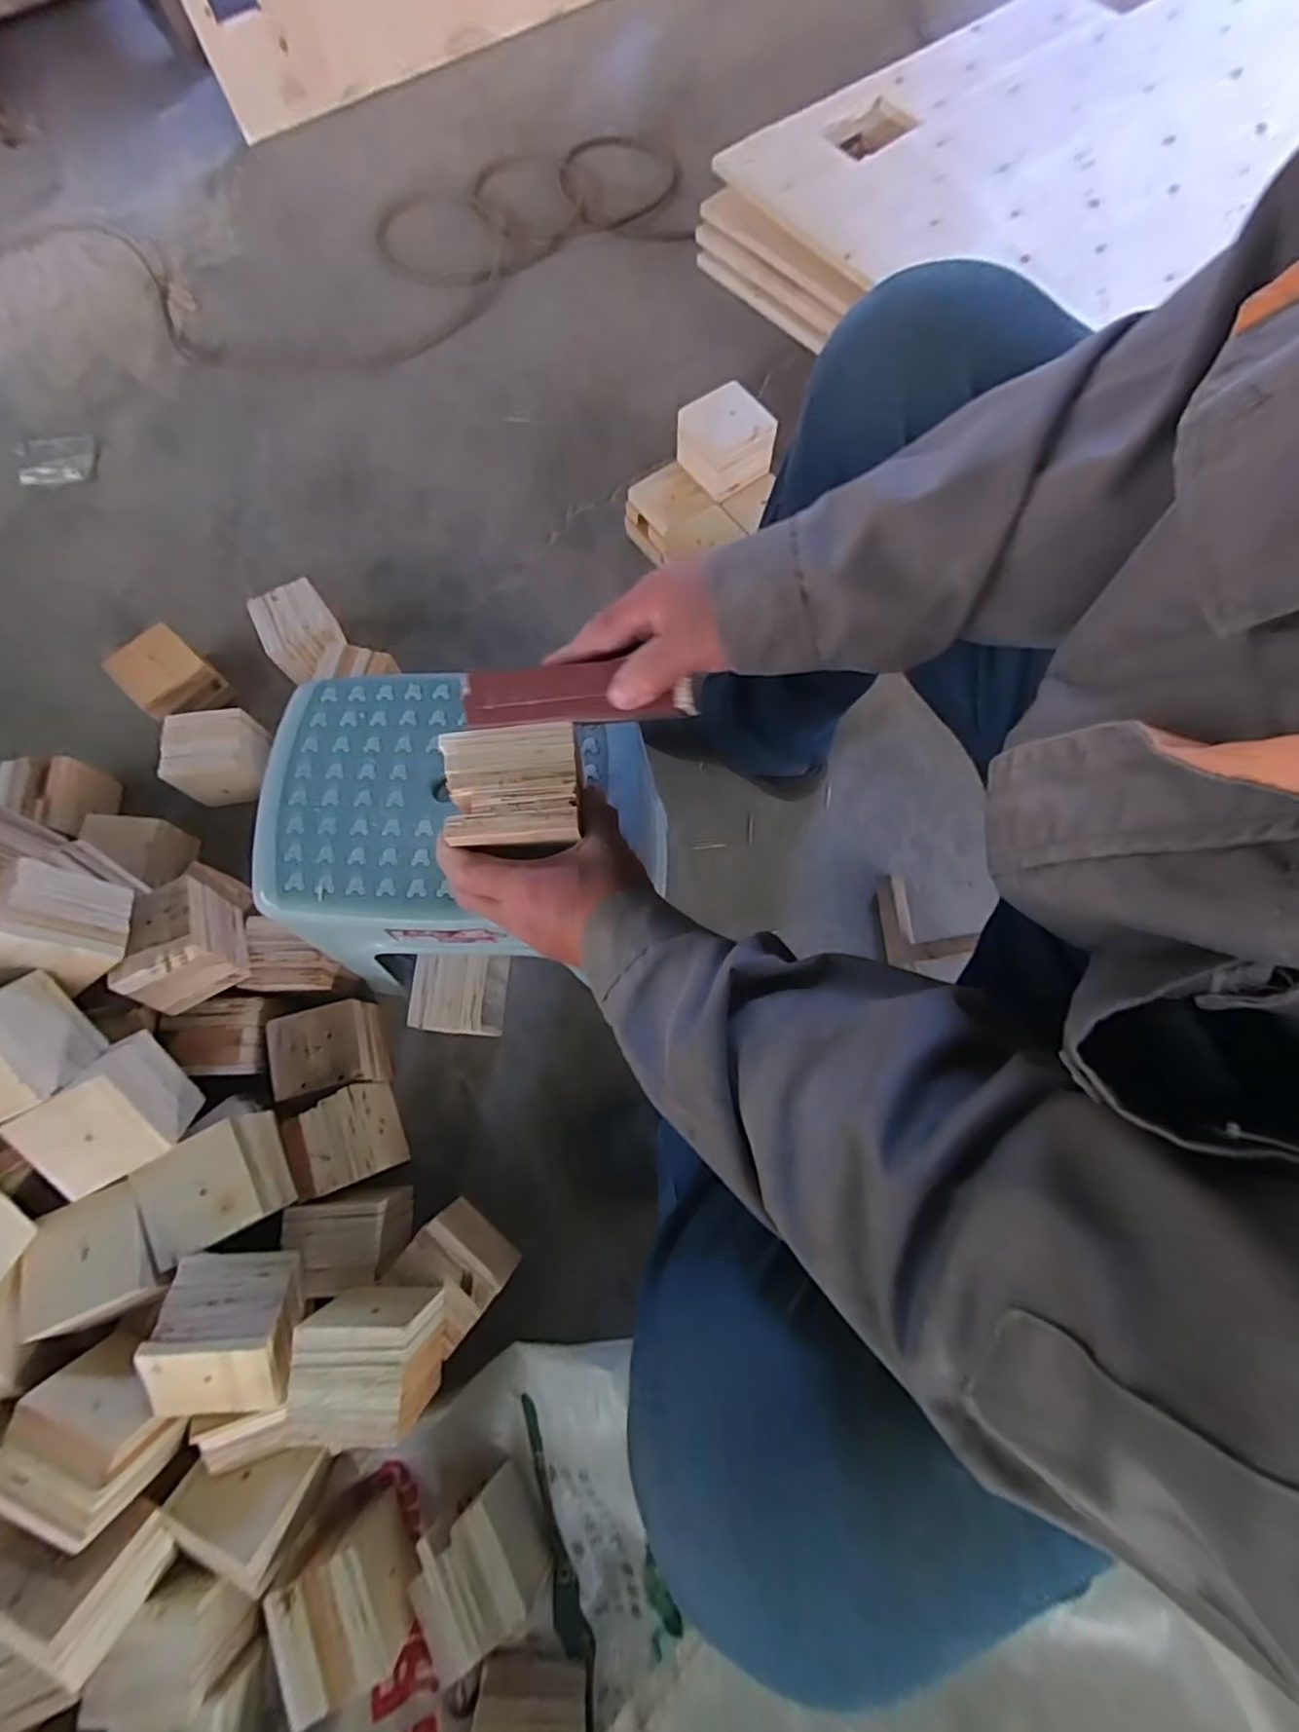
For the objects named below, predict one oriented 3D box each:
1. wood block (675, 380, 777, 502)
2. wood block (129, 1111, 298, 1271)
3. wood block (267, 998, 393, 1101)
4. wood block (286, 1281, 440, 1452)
[{"bbox_3d":[0.102,-0.559,0.869,0.100,0.073,0.103,-34,75,-9],"label":"wood block"},{"bbox_3d":[-0.403,0.297,0.612,0.103,0.058,0.095,-27,75,-7],"label":"wood block"},{"bbox_3d":[-0.353,0.204,0.728,0.096,0.082,0.088,-15,73,-3],"label":"wood block"},{"bbox_3d":[-0.237,0.424,0.562,0.103,0.090,0.091,-1,73,1],"label":"wood block"}]

